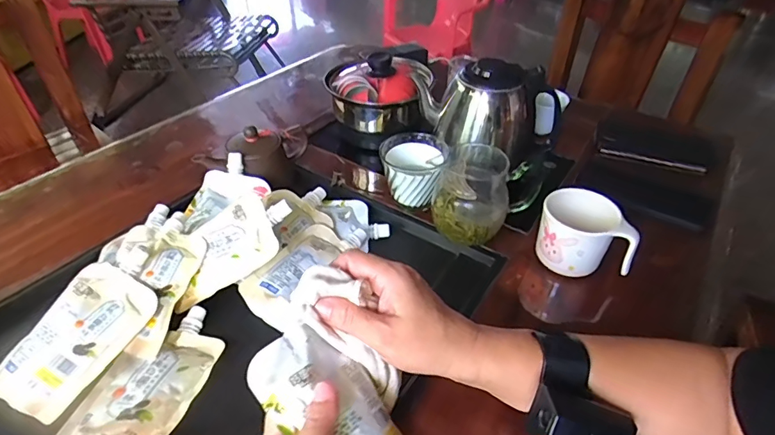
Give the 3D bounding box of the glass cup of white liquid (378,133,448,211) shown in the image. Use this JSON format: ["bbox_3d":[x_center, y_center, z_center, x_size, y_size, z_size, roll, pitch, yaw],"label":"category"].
[{"bbox_3d":[0.032,-0.058,0.569,0.078,0.065,0.084,0,40,0],"label":"glass cup of white liquid"}]

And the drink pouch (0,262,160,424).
[{"bbox_3d":[-0.273,0.102,0.398,0.082,0.013,0.126,29,57,7],"label":"drink pouch"}]

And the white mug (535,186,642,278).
[{"bbox_3d":[0.208,0.016,0.484,0.085,0.074,0.067,5,40,5],"label":"white mug"}]

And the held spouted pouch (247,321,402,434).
[{"bbox_3d":[-0.036,0.135,0.319,0.127,0.022,0.069,46,53,10],"label":"held spouted pouch"}]

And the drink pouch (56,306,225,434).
[{"bbox_3d":[-0.206,0.137,0.394,0.084,0.030,0.147,9,41,10],"label":"drink pouch"}]

